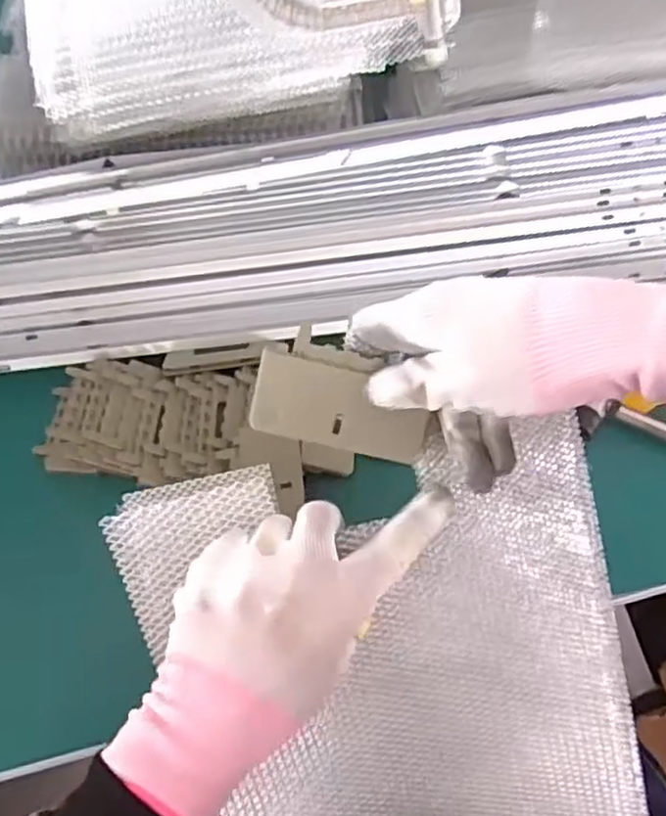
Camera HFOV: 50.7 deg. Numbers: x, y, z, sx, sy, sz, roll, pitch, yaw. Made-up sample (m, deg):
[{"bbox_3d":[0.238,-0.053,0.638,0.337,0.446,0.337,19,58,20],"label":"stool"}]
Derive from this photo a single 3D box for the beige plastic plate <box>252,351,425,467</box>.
[{"bbox_3d":[0.003,0.001,0.347,0.085,0.004,0.040,14,103,-6],"label":"beige plastic plate"}]

